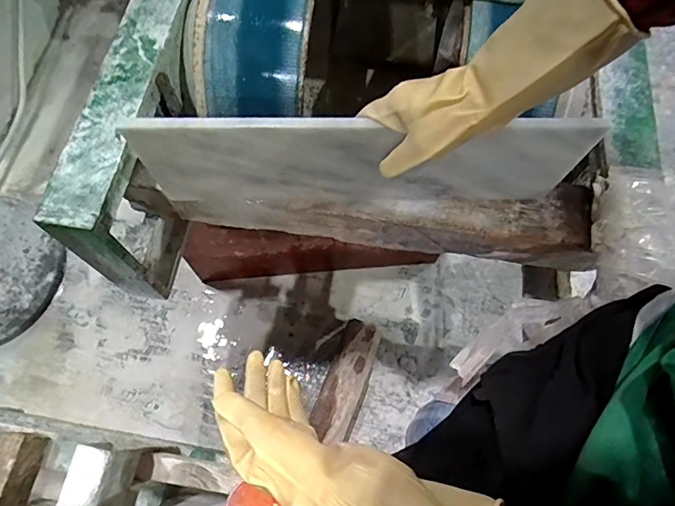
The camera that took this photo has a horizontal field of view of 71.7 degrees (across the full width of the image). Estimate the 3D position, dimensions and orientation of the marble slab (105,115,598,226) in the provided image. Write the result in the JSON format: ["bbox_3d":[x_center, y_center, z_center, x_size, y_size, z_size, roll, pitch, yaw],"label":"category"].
[{"bbox_3d":[0.023,-0.082,0.510,0.439,0.213,0.013,-1,69,1],"label":"marble slab"}]

